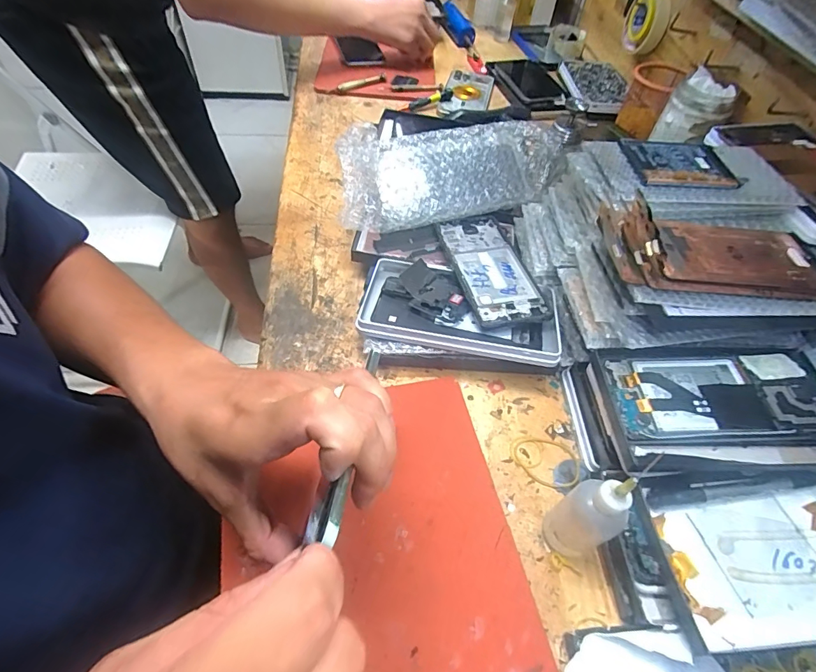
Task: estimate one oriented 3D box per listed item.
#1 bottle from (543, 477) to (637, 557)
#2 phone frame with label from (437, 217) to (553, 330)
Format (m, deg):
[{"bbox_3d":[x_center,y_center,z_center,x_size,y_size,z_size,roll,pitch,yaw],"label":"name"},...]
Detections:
[{"bbox_3d":[0.118,0.120,0.288,0.029,0.095,0.035,-24,59,-20],"label":"bottle"},{"bbox_3d":[0.086,-0.069,0.448,0.073,0.007,0.153,-10,55,-11],"label":"phone frame with label"}]

